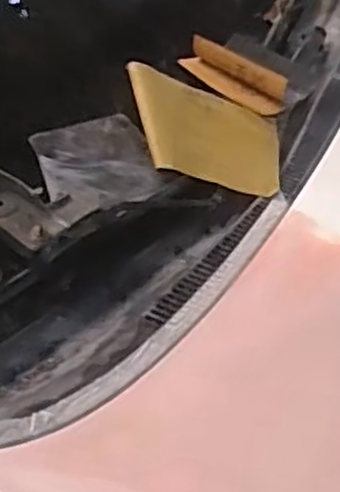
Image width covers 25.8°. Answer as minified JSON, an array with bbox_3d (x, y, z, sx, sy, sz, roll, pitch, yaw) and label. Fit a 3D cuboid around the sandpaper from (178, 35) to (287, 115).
[{"bbox_3d":[0.076,-0.201,0.898,0.140,0.058,0.030,29,48,35],"label":"sandpaper"}]

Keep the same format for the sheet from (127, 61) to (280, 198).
[{"bbox_3d":[0.035,-0.124,0.803,0.172,0.012,0.138,15,50,-6],"label":"sheet"}]

